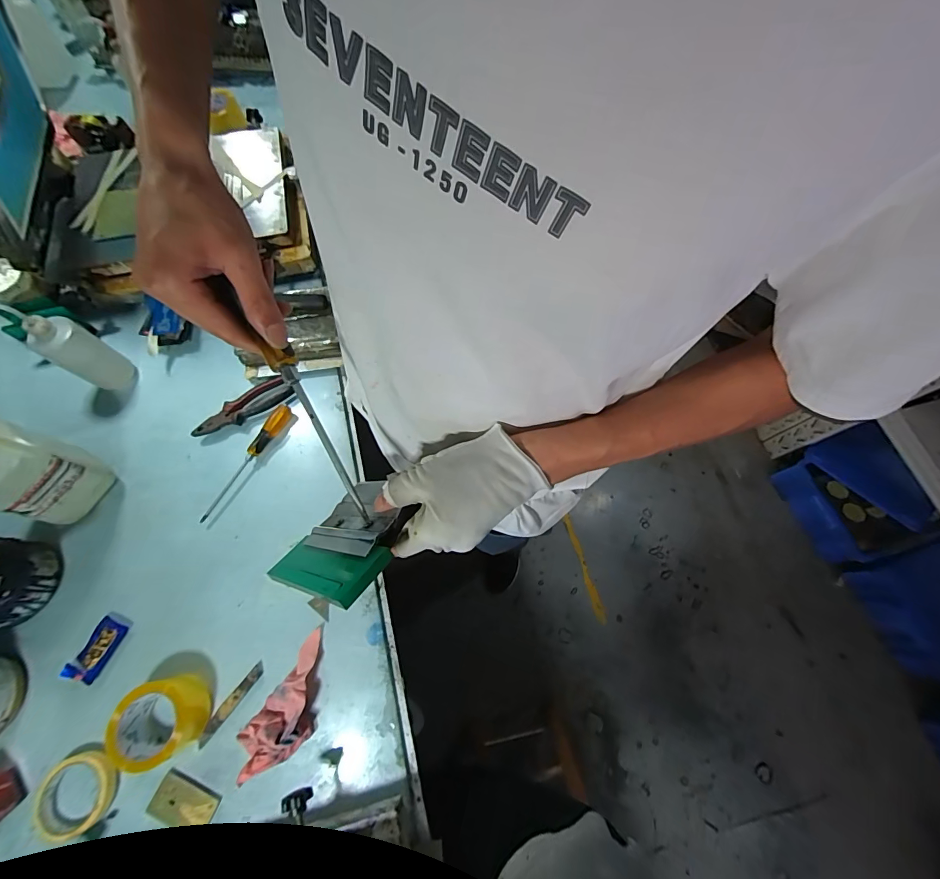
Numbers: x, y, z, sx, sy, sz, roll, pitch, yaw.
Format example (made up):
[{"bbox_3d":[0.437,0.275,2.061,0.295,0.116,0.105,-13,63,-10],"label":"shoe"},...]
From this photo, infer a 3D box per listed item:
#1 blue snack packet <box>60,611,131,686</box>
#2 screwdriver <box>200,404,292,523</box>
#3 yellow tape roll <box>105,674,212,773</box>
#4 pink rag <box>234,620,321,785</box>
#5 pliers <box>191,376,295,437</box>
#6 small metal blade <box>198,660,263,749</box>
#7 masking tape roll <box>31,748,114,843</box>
[{"bbox_3d":[-0.582,0.324,0.620,0.048,0.015,0.097,21,71,8],"label":"blue snack packet"},{"bbox_3d":[-0.406,0.038,0.720,0.028,0.025,0.240,29,72,11],"label":"screwdriver"},{"bbox_3d":[-0.437,0.395,0.563,0.097,0.068,0.096,0,70,1],"label":"yellow tape roll"},{"bbox_3d":[-0.261,0.387,0.577,0.083,0.054,0.183,30,73,11],"label":"pink rag"},{"bbox_3d":[-0.429,-0.056,0.754,0.187,0.020,0.058,-33,73,-11],"label":"pliers"},{"bbox_3d":[-0.360,0.399,0.599,0.020,0.004,0.125,36,73,4],"label":"small metal blade"},{"bbox_3d":[-0.549,0.495,0.556,0.102,0.018,0.097,0,70,1],"label":"masking tape roll"}]

